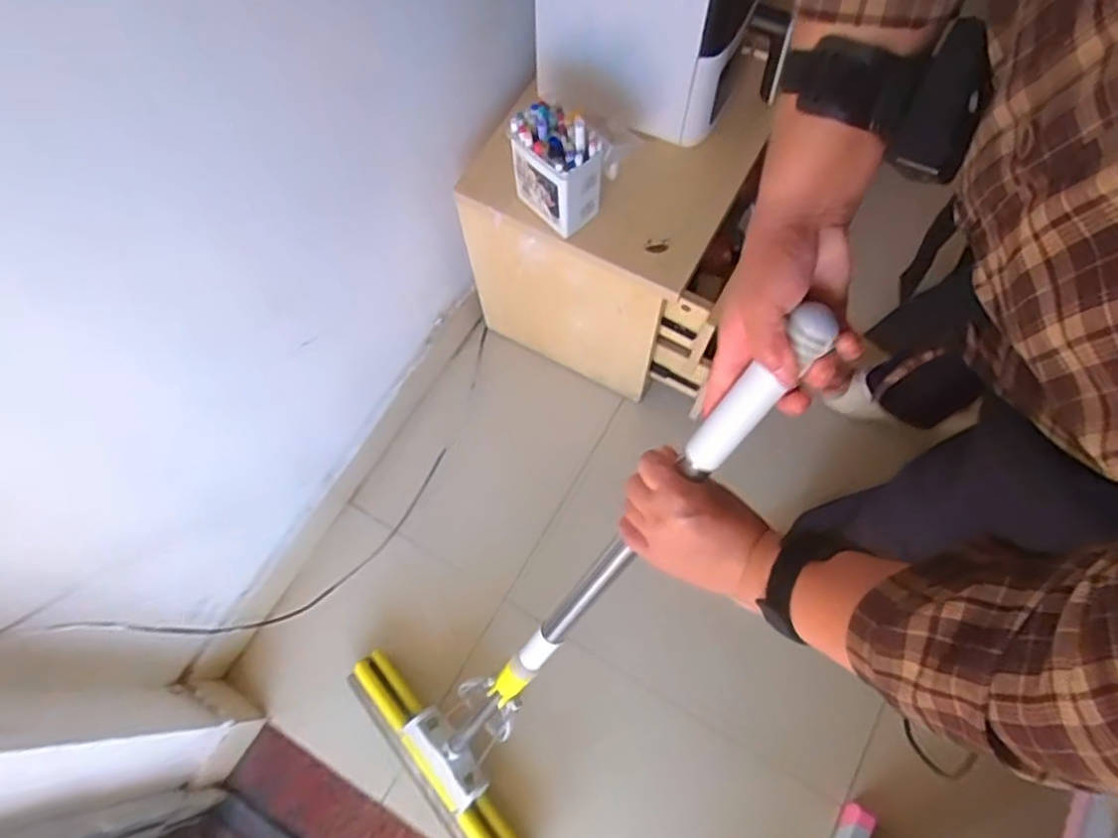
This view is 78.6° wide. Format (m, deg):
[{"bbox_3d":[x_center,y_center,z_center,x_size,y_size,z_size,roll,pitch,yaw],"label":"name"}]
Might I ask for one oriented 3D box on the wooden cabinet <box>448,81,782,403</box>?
[{"bbox_3d":[0.089,-0.270,1.106,0.386,0.393,0.327,23,69,10],"label":"wooden cabinet"}]

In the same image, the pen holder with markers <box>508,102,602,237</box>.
[{"bbox_3d":[-0.004,-0.315,0.856,0.072,0.137,0.099,-40,72,-15],"label":"pen holder with markers"}]

